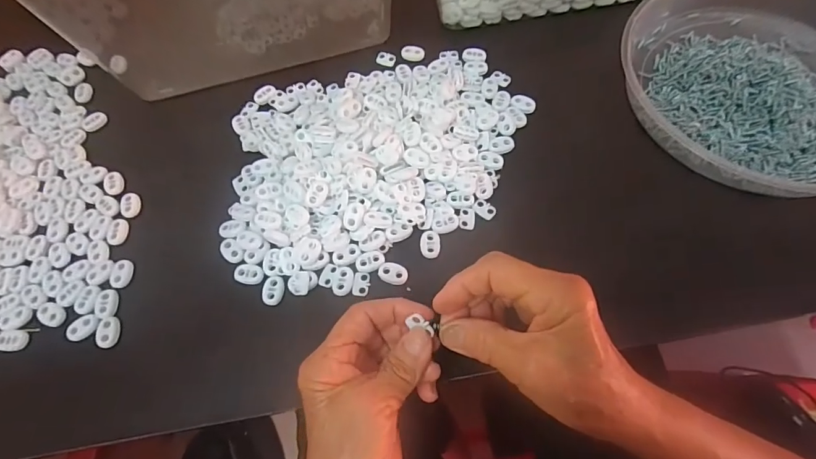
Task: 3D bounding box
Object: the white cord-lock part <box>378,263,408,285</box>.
[{"bbox_3d":[-0.011,0.033,0.322,0.022,0.004,0.015,19,69,11],"label":"white cord-lock part"}]

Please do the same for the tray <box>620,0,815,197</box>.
[{"bbox_3d":[0.312,-0.141,0.365,0.237,0.043,0.244,-1,66,3],"label":"tray"}]

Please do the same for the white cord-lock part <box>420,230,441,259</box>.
[{"bbox_3d":[0.018,0.012,0.330,0.015,0.005,0.022,0,66,3],"label":"white cord-lock part"}]

